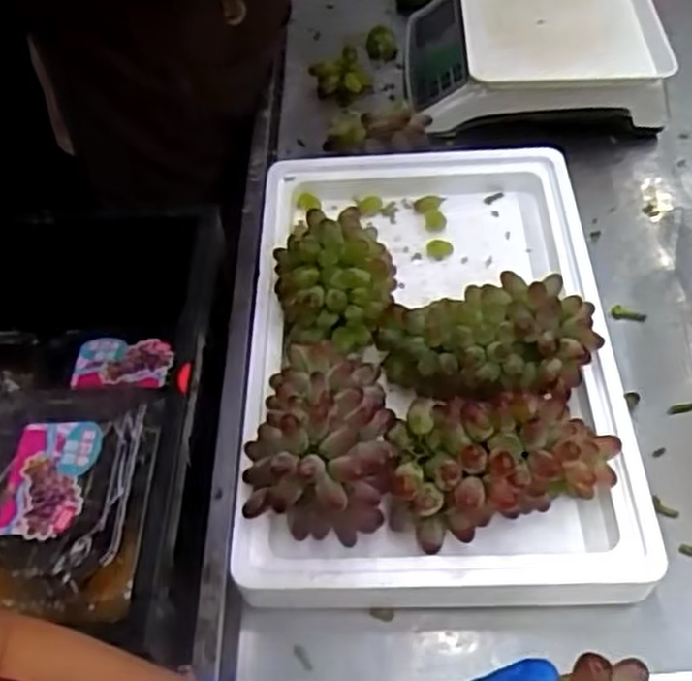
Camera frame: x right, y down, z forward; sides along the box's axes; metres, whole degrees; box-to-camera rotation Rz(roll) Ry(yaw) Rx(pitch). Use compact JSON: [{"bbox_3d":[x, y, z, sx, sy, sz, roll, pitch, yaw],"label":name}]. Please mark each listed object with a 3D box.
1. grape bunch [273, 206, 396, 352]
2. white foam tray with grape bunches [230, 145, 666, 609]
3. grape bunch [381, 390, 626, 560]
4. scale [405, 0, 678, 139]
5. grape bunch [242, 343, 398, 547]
[{"bbox_3d":[-0.008,-0.047,0.650,0.100,0.075,0.133,-13,53,-7],"label":"grape bunch"},{"bbox_3d":[0.068,-0.037,0.641,0.298,0.095,0.484,-1,53,2],"label":"white foam tray with grape bunches"},{"bbox_3d":[0.111,0.081,0.549,0.168,0.060,0.089,-14,53,-7],"label":"grape bunch"},{"bbox_3d":[0.207,-0.359,0.875,0.267,0.098,0.286,-4,53,0],"label":"scale"},{"bbox_3d":[-0.016,0.061,0.548,0.103,0.082,0.139,4,53,7],"label":"grape bunch"}]

